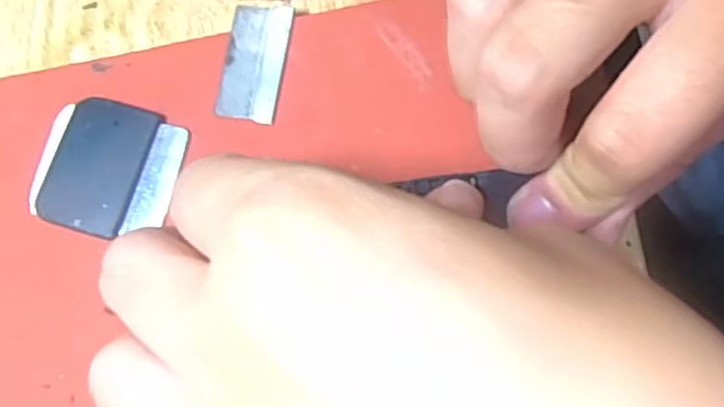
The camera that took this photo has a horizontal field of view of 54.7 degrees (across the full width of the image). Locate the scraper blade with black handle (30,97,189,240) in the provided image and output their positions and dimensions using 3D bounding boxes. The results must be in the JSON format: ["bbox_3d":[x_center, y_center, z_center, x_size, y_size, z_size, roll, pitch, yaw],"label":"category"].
[{"bbox_3d":[-0.075,-0.011,0.208,0.039,0.004,0.040,12,76,6],"label":"scraper blade with black handle"}]

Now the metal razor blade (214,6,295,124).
[{"bbox_3d":[-0.034,-0.045,0.217,0.019,0.004,0.038,7,75,5],"label":"metal razor blade"}]

